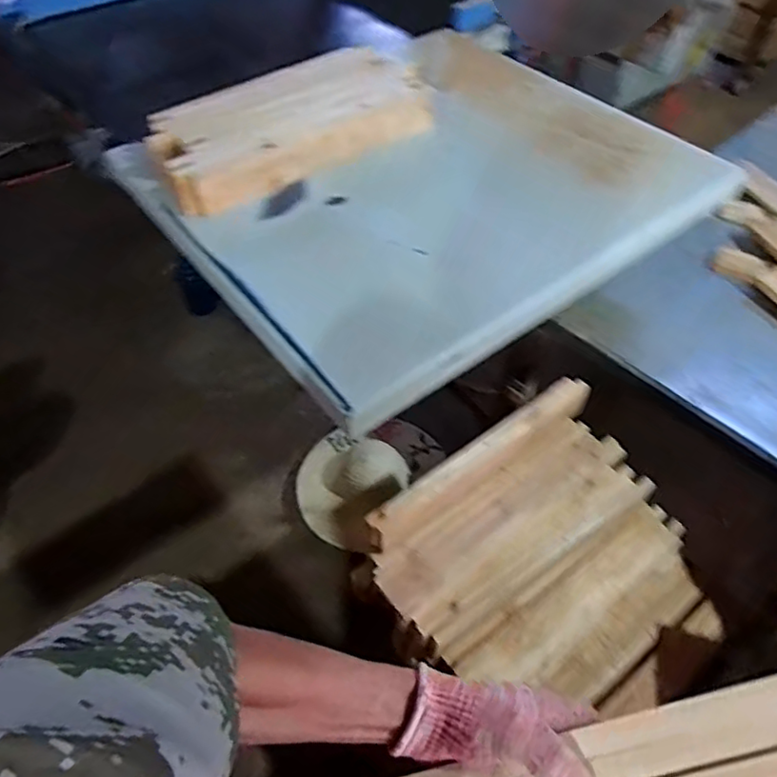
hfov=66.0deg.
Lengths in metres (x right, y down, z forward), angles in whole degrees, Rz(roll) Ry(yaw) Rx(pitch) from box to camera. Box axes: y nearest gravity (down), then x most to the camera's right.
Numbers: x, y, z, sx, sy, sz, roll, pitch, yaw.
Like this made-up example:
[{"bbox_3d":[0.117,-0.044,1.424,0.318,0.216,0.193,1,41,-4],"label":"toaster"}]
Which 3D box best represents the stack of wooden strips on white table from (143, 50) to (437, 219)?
[{"bbox_3d":[-0.179,-0.511,1.141,0.551,0.077,0.265,-30,56,-20],"label":"stack of wooden strips on white table"}]

